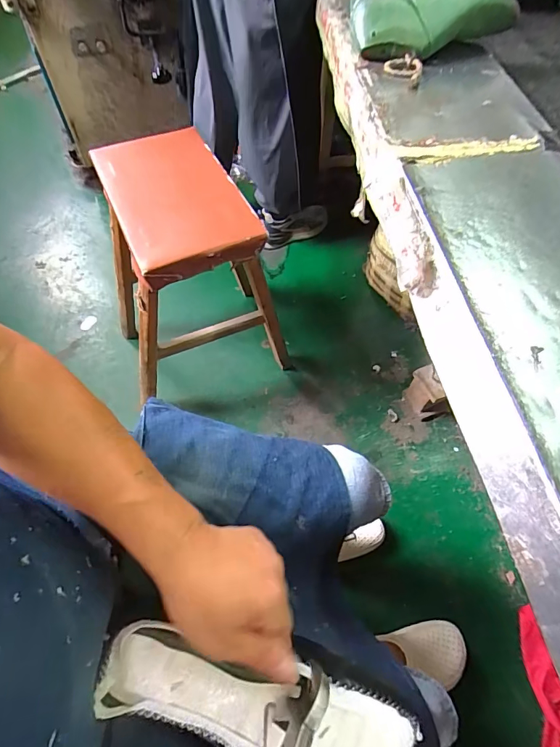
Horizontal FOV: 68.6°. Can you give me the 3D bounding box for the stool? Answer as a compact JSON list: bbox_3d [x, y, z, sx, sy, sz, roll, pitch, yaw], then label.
[{"bbox_3d":[-0.203,-0.221,0.949,0.357,0.474,0.378,-22,62,-14],"label":"stool"}]

